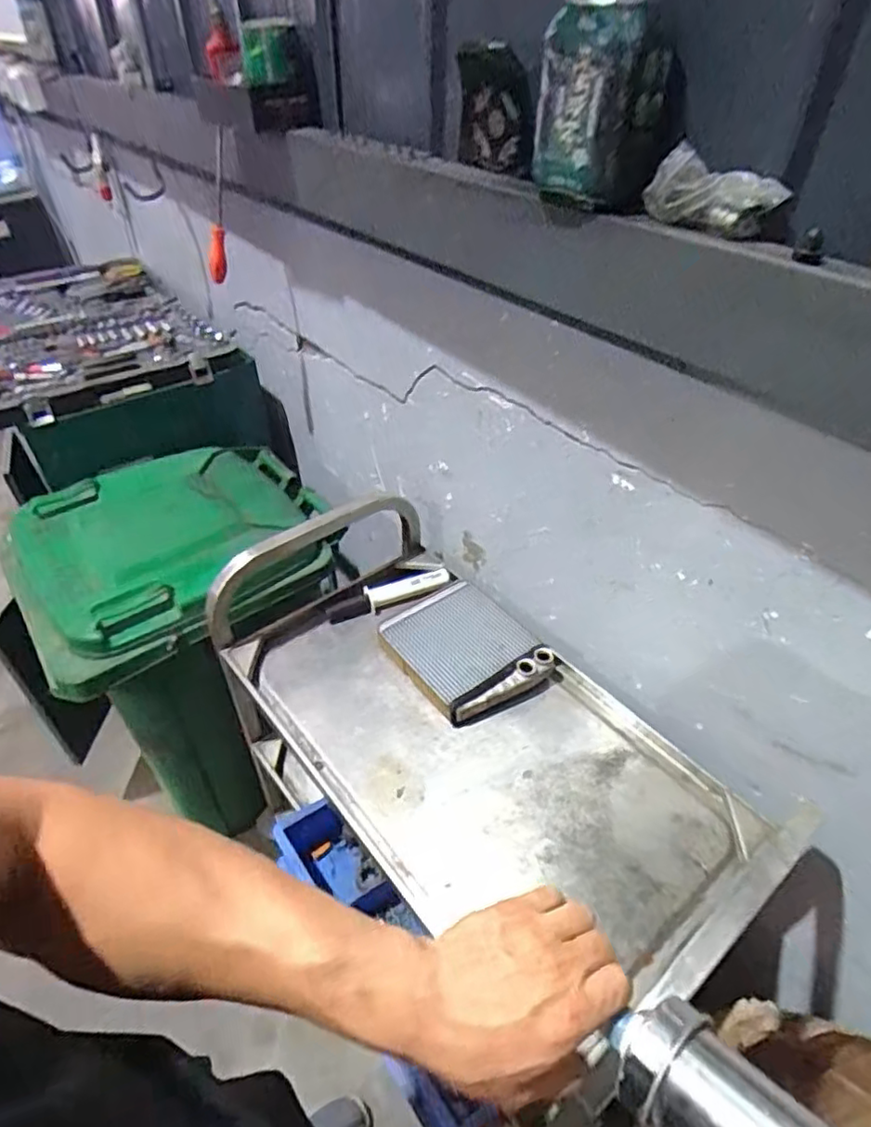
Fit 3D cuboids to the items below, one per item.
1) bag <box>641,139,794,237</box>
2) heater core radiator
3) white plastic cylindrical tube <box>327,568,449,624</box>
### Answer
[{"bbox_3d":[0.228,-0.305,0.524,0.106,0.055,0.024,28,47,28],"label":"bag"},{"bbox_3d":[0.046,0.134,0.989,0.185,0.053,0.240,-26,48,-29],"label":"heater core radiator"},{"bbox_3d":[-0.080,0.054,1.091,0.214,0.026,0.037,-15,43,-18],"label":"white plastic cylindrical tube"}]

